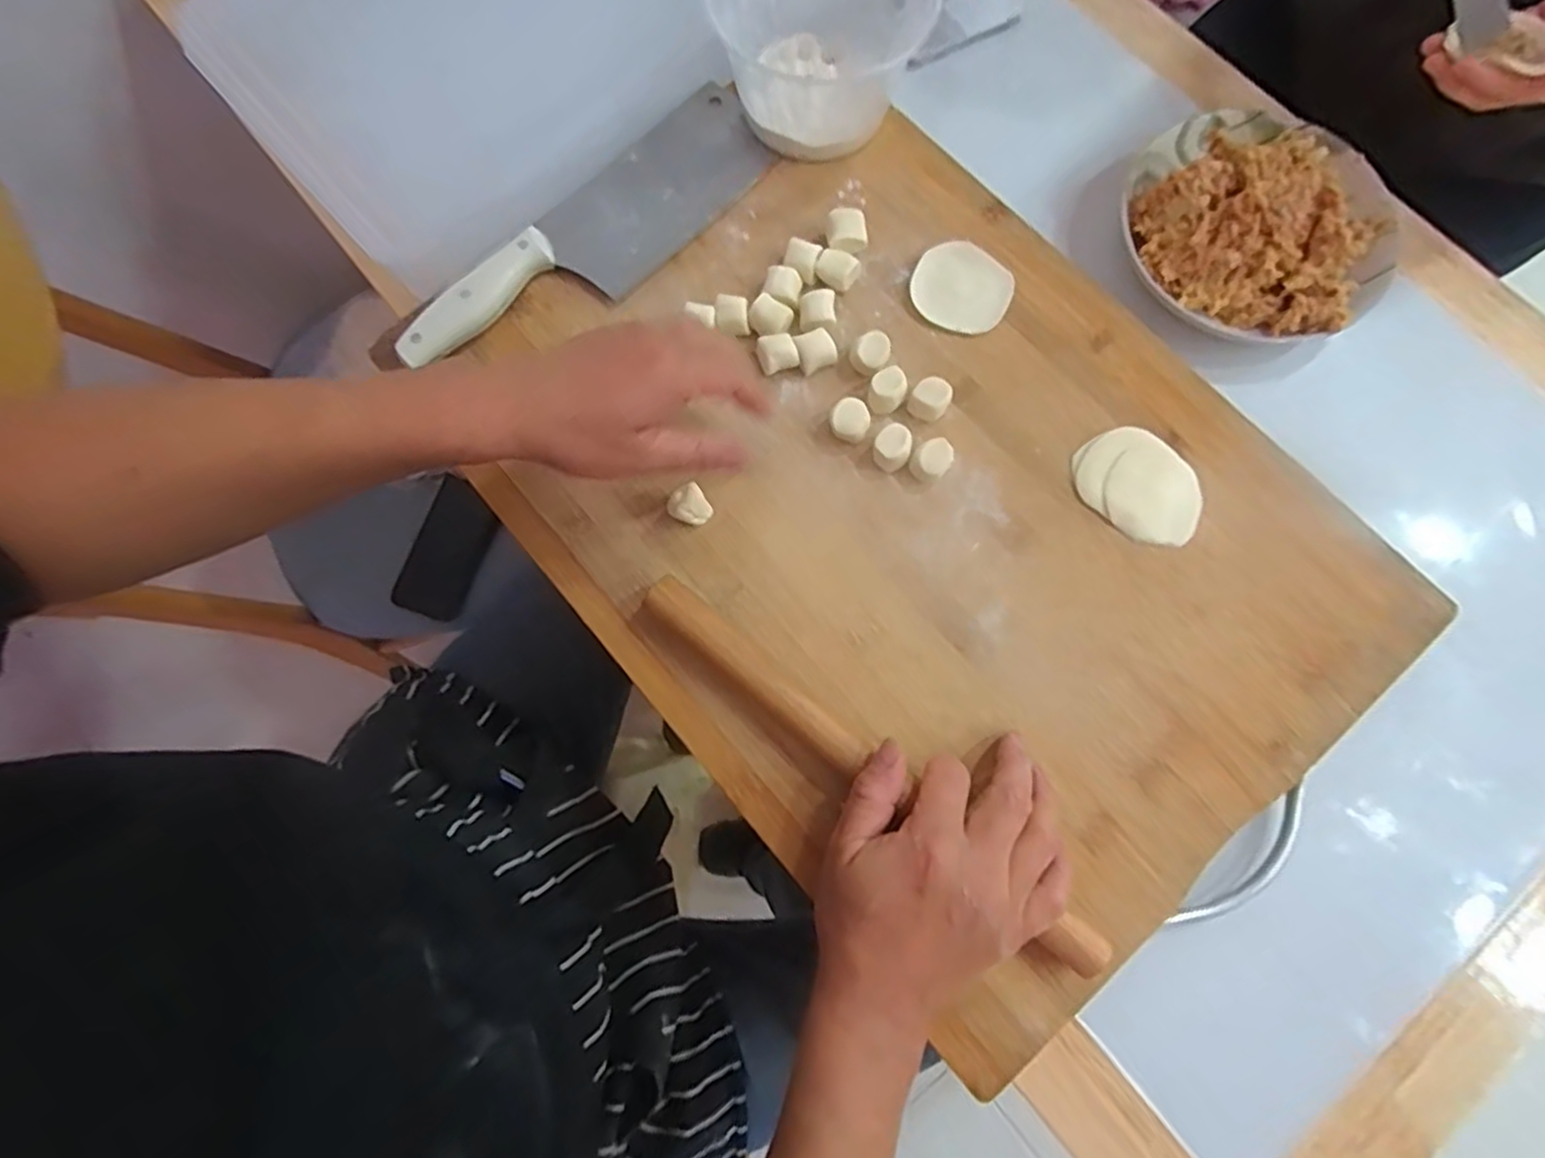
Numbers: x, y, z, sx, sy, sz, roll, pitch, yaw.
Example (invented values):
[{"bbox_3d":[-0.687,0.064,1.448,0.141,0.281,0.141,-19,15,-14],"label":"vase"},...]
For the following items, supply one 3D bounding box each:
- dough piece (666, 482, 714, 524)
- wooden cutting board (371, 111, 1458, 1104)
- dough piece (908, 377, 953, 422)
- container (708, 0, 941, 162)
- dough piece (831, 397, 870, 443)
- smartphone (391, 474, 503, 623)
[{"bbox_3d":[-0.049,-0.041,0.434,0.023,0.030,0.016,-33,78,-10],"label":"dough piece"},{"bbox_3d":[0.084,-0.048,0.440,0.386,0.016,0.503,-40,79,-8],"label":"wooden cutting board"},{"bbox_3d":[0.099,-0.112,0.458,0.023,0.023,0.018,29,79,8],"label":"dough piece"},{"bbox_3d":[0.028,-0.349,0.471,0.125,0.081,0.121,-4,76,0],"label":"container"},{"bbox_3d":[0.047,-0.096,0.453,0.023,0.020,0.023,0,76,1],"label":"dough piece"},{"bbox_3d":[-0.339,-0.028,0.770,0.076,0.007,0.144,24,86,5],"label":"smartphone"}]

